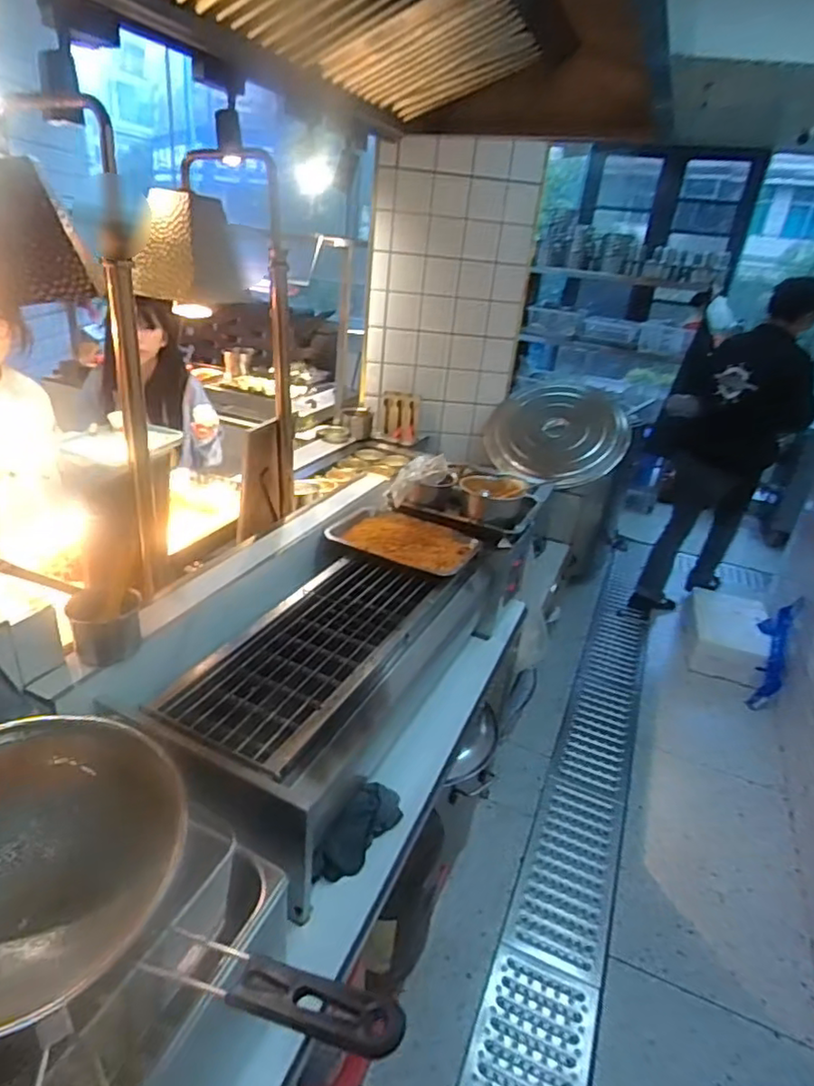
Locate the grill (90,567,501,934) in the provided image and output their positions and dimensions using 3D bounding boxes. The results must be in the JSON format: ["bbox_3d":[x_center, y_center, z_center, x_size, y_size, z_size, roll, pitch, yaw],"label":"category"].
[{"bbox_3d":[-0.090,0.185,1.103,0.342,0.165,0.796,16,29,18],"label":"grill"}]

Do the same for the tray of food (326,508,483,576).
[{"bbox_3d":[-0.007,-0.005,1.287,0.287,0.032,0.176,18,29,22],"label":"tray of food"}]

